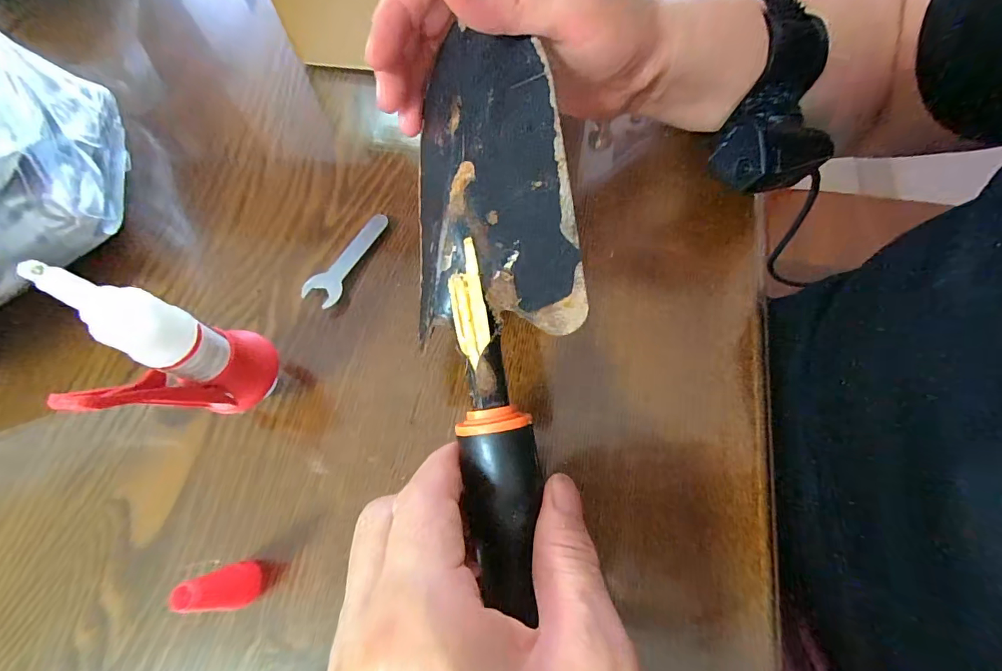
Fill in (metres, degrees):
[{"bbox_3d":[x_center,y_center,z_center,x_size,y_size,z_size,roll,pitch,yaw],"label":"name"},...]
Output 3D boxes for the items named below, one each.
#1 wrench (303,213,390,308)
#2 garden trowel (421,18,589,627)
[{"bbox_3d":[-0.092,-0.047,0.266,0.022,0.008,0.066,23,70,12],"label":"wrench"},{"bbox_3d":[-0.002,-0.016,0.169,0.059,0.027,0.211,-2,81,1],"label":"garden trowel"}]

